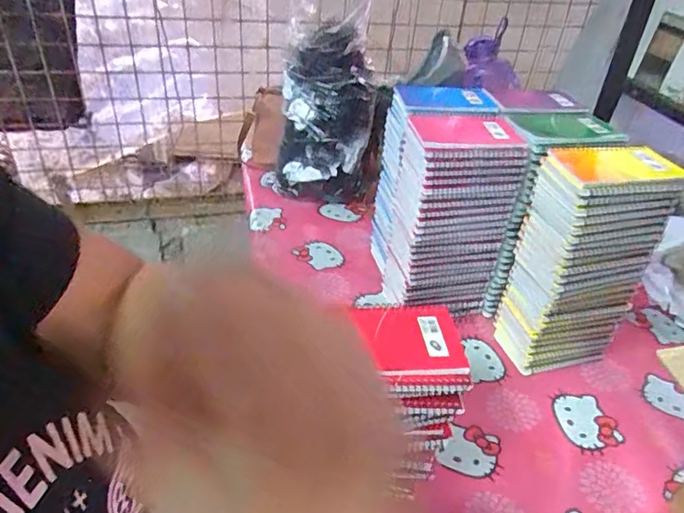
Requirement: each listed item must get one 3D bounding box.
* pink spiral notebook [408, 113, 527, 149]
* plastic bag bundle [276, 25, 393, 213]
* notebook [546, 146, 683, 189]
[{"bbox_3d":[0.154,-0.161,0.645,0.133,0.009,0.113,-4,38,-10],"label":"pink spiral notebook"},{"bbox_3d":[-0.028,-0.243,0.919,0.174,0.302,0.050,7,38,4],"label":"plastic bag bundle"},{"bbox_3d":[0.312,-0.104,0.586,0.129,0.010,0.084,-3,39,-5],"label":"notebook"}]

